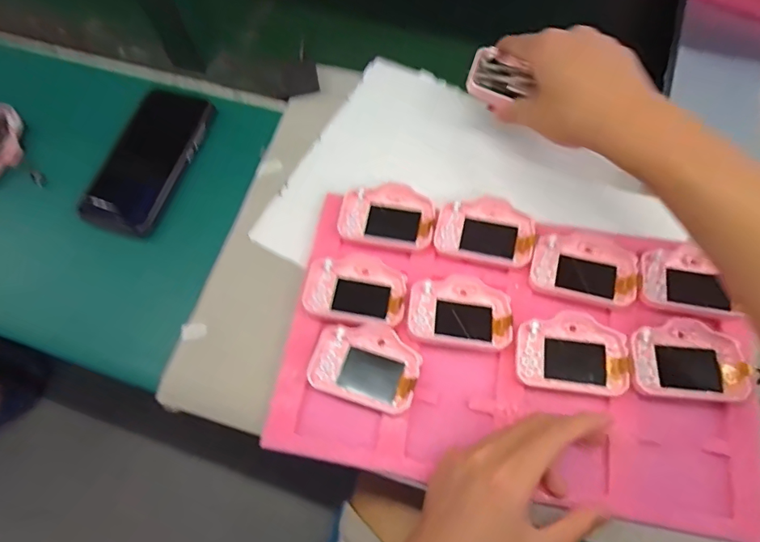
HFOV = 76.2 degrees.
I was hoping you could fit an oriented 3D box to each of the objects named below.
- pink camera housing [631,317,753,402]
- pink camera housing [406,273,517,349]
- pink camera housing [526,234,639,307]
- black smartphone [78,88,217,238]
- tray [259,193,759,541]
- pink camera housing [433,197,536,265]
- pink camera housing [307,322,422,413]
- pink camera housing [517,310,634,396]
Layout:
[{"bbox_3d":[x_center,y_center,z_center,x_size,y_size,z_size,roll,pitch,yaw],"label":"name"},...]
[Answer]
[{"bbox_3d":[0.237,0.069,0.378,0.086,0.016,0.059,3,66,4],"label":"pink camera housing"},{"bbox_3d":[0.067,0.031,0.404,0.083,0.016,0.060,7,67,6],"label":"pink camera housing"},{"bbox_3d":[0.173,-0.004,0.411,0.083,0.010,0.058,10,67,7],"label":"pink camera housing"},{"bbox_3d":[-0.235,-0.116,0.487,0.083,0.018,0.159,14,67,9],"label":"black smartphone"},{"bbox_3d":[0.109,0.060,0.390,0.360,0.024,0.223,10,67,7],"label":"tray"},{"bbox_3d":[0.094,-0.037,0.429,0.083,0.018,0.051,11,67,7],"label":"pink camera housing"},{"bbox_3d":[-0.010,0.074,0.388,0.082,0.016,0.062,16,68,9],"label":"pink camera housing"},{"bbox_3d":[0.151,0.064,0.384,0.083,0.014,0.059,6,66,5],"label":"pink camera housing"}]

